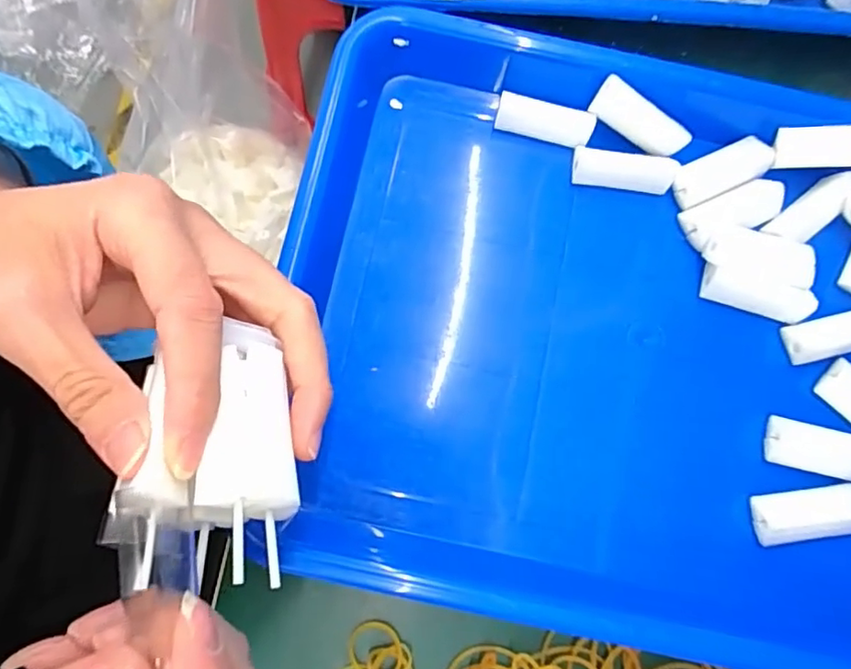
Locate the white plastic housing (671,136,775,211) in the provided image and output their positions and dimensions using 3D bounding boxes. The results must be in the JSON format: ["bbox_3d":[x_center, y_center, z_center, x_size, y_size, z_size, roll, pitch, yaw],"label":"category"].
[{"bbox_3d":[0.139,-0.077,0.269,0.047,0.008,0.020,-25,82,-7],"label":"white plastic housing"}]

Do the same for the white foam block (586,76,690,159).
[{"bbox_3d":[0.099,-0.099,0.263,0.047,0.014,0.012,32,82,-6],"label":"white foam block"}]

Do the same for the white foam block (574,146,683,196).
[{"bbox_3d":[0.094,-0.078,0.270,0.047,0.011,0.014,9,79,-1],"label":"white foam block"}]

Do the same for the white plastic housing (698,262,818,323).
[{"bbox_3d":[0.151,-0.018,0.259,0.050,0.011,0.014,16,79,0],"label":"white plastic housing"}]

